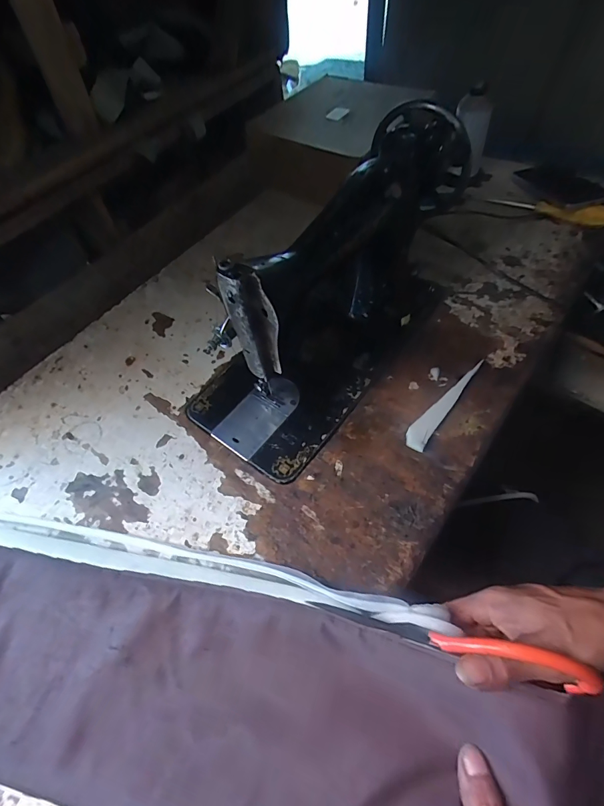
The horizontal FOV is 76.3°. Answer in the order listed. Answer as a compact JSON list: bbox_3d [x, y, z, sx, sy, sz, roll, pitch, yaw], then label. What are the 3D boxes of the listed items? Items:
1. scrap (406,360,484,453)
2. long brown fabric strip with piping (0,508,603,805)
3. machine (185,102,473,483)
[{"bbox_3d":[0.164,0.000,0.451,0.025,0.010,0.141,32,64,22],"label":"scrap"},{"bbox_3d":[-0.195,0.211,0.335,0.805,0.047,0.190,7,57,13],"label":"long brown fabric strip with piping"},{"bbox_3d":[0.029,-0.140,0.451,0.175,0.198,0.396,30,64,22],"label":"machine"}]

